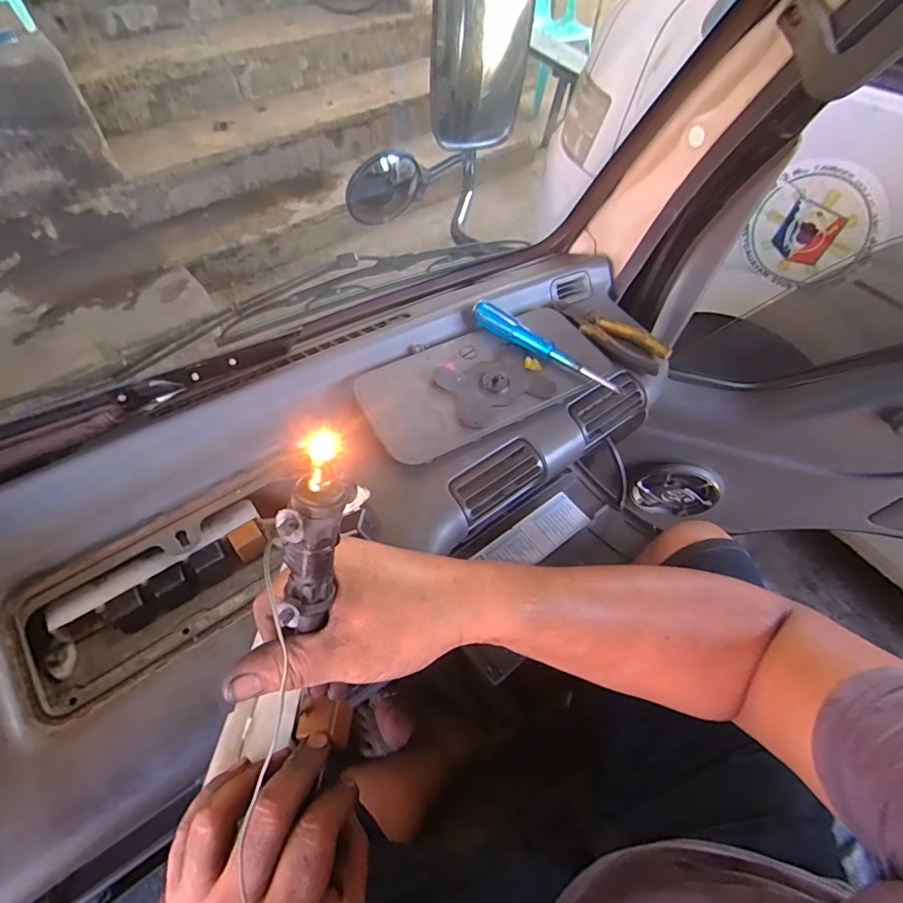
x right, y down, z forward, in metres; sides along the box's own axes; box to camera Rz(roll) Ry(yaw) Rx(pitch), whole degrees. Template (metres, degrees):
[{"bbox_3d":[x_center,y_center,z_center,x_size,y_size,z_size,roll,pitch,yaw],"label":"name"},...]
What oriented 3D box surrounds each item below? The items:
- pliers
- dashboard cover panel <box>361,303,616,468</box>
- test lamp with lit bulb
[{"bbox_3d":[0.195,-0.145,0.624,0.148,0.016,0.057,34,60,17],"label":"pliers"},{"bbox_3d":[0.040,-0.083,0.568,0.281,0.023,0.135,-24,61,-19],"label":"dashboard cover panel"},{"bbox_3d":[-0.065,0.043,0.236,0.026,0.104,0.025,12,22,3],"label":"test lamp with lit bulb"}]

